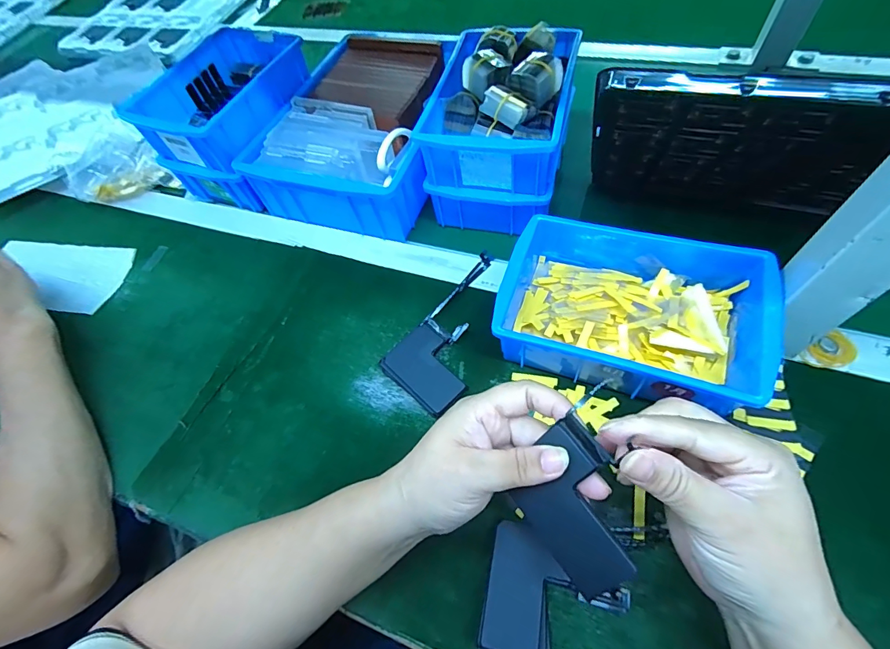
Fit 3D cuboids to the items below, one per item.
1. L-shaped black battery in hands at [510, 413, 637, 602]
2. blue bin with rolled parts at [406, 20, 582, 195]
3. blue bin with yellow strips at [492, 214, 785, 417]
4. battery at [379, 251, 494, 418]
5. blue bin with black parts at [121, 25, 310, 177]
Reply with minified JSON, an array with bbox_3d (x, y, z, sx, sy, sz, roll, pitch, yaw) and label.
[{"bbox_3d":[0.072,0.097,0.220,0.063,0.005,0.074,-50,63,19],"label":"L-shaped black battery in hands"},{"bbox_3d":[0.059,-0.227,0.431,0.134,0.085,0.188,10,62,14],"label":"blue bin with rolled parts"},{"bbox_3d":[0.157,-0.018,0.357,0.202,0.065,0.157,19,63,18],"label":"blue bin with yellow strips"},{"bbox_3d":[0.019,0.001,0.399,0.075,0.019,0.170,32,69,24],"label":"battery"},{"bbox_3d":[-0.264,-0.282,0.513,0.146,0.067,0.203,20,65,19],"label":"blue bin with black parts"}]

